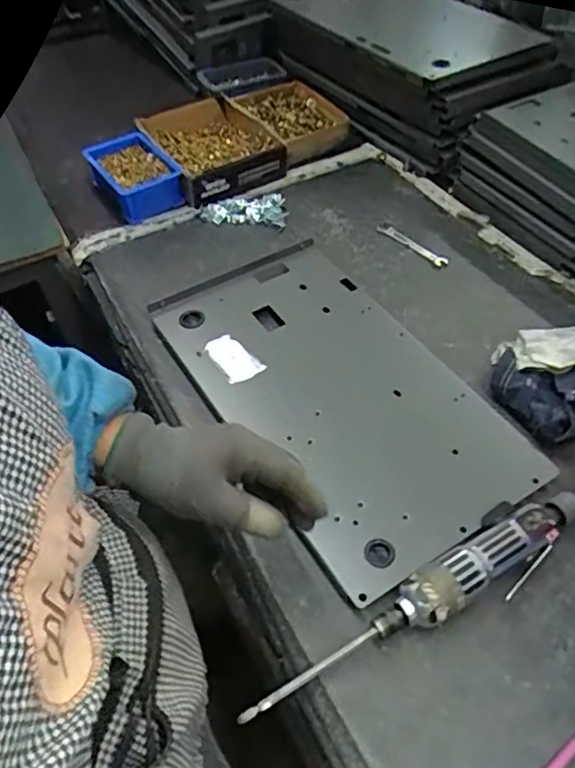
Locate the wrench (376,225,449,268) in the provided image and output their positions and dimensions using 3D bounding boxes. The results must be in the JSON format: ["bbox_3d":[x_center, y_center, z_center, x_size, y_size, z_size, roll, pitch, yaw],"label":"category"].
[{"bbox_3d":[0.152,-0.175,0.742,0.017,0.012,0.115,-29,54,-19],"label":"wrench"}]

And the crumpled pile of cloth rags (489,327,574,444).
[{"bbox_3d":[0.272,-0.014,0.603,0.129,0.039,0.123,-2,50,2],"label":"crumpled pile of cloth rags"}]

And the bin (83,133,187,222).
[{"bbox_3d":[-0.222,-0.305,0.880,0.100,0.049,0.154,-27,53,-18],"label":"bin"}]

